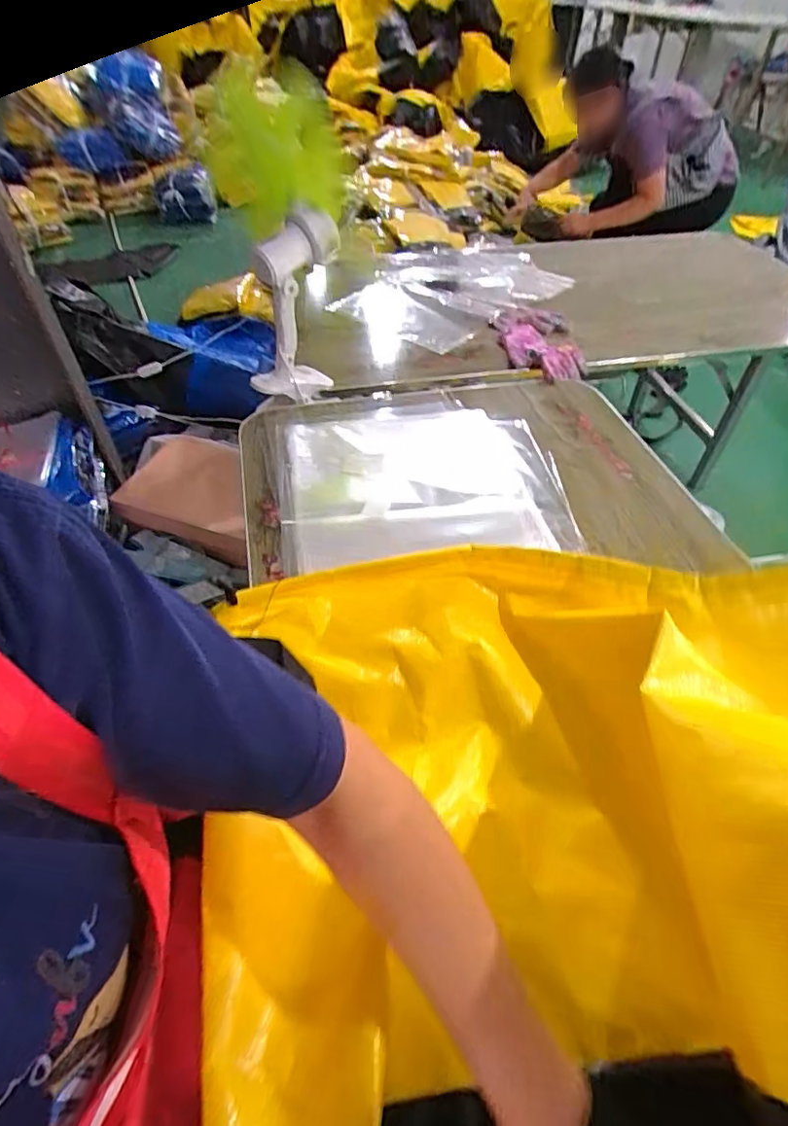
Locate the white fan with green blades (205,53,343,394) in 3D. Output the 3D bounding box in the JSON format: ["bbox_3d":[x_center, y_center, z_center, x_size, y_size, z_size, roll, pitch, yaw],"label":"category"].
[{"bbox_3d":[-0.158,-0.443,0.796,0.153,0.395,0.116,1,49,0],"label":"white fan with green blades"}]

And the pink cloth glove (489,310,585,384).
[{"bbox_3d":[0.273,-0.421,1.029,0.142,0.037,0.253,-5,49,-6],"label":"pink cloth glove"}]

